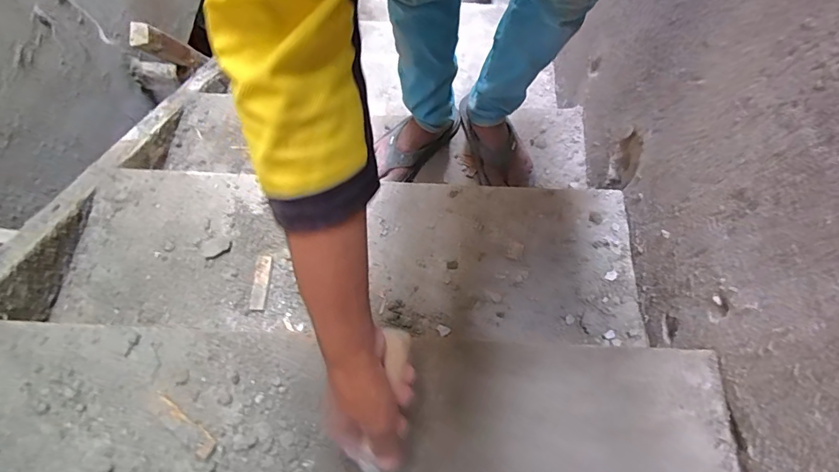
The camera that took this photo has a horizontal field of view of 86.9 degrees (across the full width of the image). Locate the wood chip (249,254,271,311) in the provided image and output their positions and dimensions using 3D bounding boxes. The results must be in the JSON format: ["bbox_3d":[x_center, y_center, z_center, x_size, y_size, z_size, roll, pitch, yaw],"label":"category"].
[{"bbox_3d":[-0.242,0.071,0.676,0.020,0.009,0.083,3,68,1],"label":"wood chip"}]

